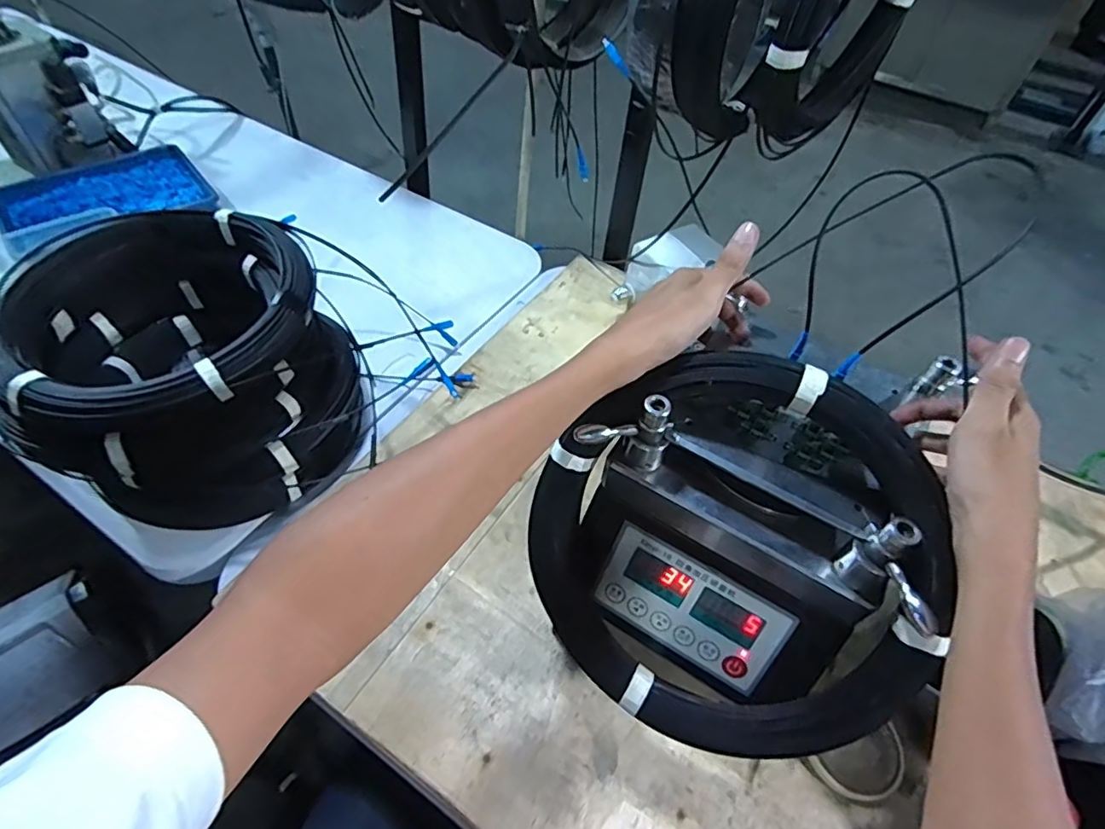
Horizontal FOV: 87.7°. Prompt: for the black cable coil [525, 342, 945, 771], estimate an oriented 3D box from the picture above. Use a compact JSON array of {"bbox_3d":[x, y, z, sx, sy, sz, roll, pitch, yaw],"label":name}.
[{"bbox_3d":[0.125,0.110,0.420,0.287,0.291,0.047,53,22,10],"label":"black cable coil"}]

